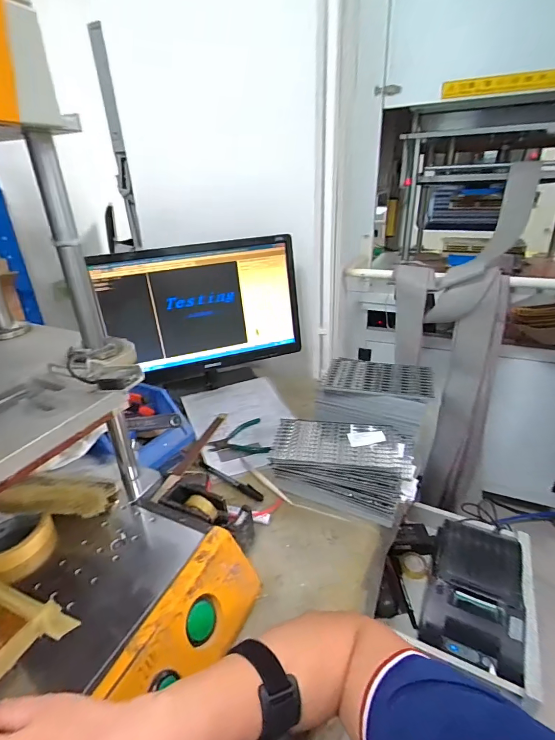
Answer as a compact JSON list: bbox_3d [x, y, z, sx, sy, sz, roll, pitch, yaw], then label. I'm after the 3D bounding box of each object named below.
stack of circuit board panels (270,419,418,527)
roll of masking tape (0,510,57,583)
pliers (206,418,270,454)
[{"bbox_3d":[0.109,0.150,0.639,0.231,0.071,0.151,12,30,25],"label":"stack of circuit board panels"},{"bbox_3d":[-0.319,0.204,0.455,0.092,0.035,0.090,-1,27,1],"label":"roll of masking tape"},{"bbox_3d":[-0.079,0.139,0.760,0.114,0.019,0.093,-10,28,-16],"label":"pliers"}]

